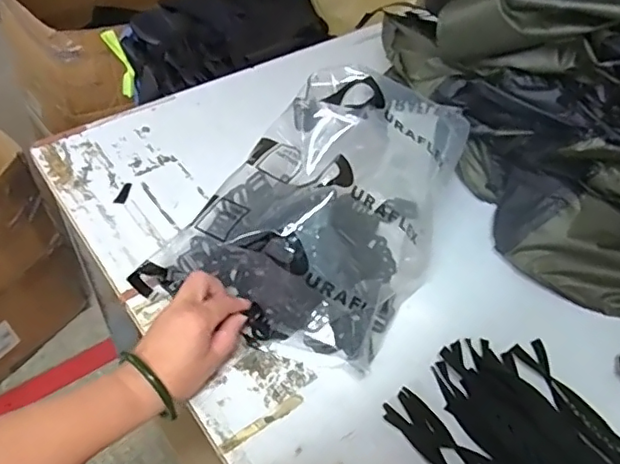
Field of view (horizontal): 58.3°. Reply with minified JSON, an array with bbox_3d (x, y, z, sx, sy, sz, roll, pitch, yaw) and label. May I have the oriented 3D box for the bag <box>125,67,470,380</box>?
[{"bbox_3d":[0.020,-0.043,0.575,0.231,0.158,0.322,27,55,17],"label":"bag"}]

